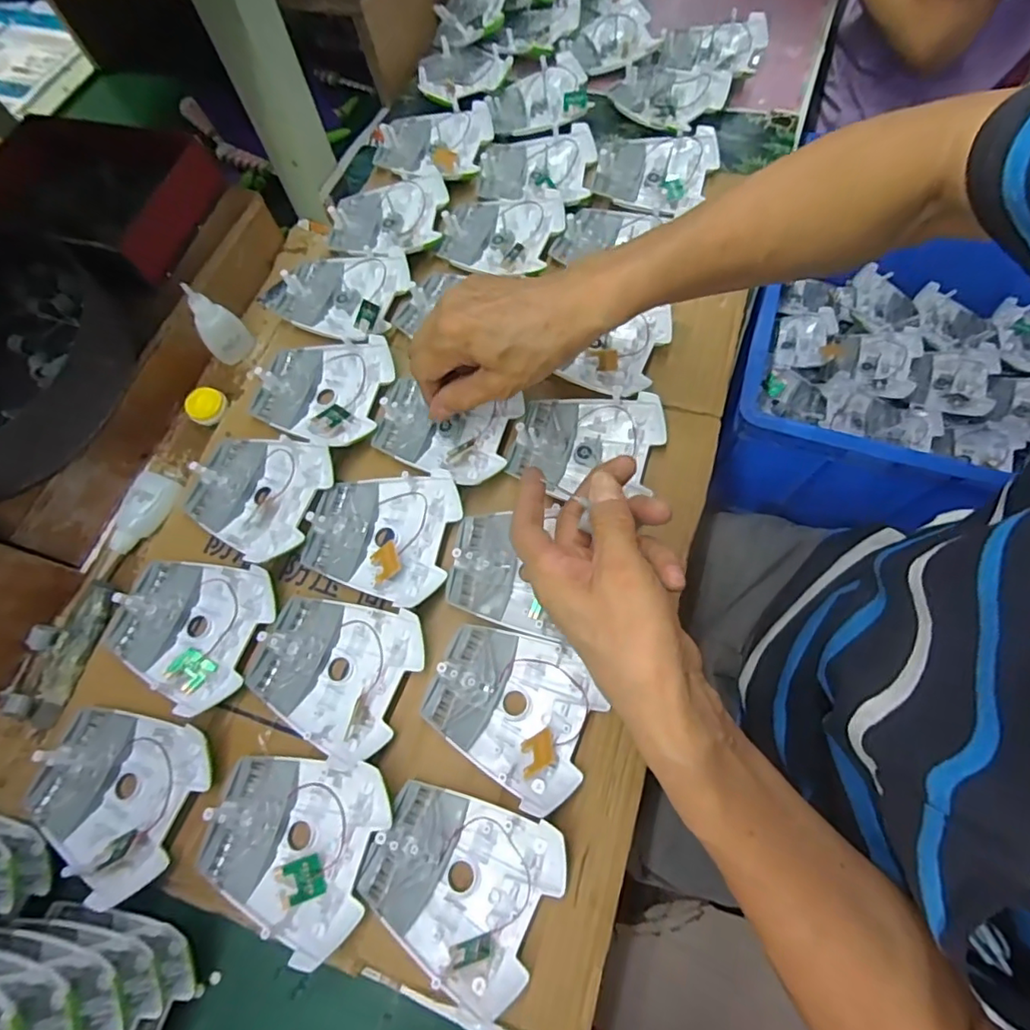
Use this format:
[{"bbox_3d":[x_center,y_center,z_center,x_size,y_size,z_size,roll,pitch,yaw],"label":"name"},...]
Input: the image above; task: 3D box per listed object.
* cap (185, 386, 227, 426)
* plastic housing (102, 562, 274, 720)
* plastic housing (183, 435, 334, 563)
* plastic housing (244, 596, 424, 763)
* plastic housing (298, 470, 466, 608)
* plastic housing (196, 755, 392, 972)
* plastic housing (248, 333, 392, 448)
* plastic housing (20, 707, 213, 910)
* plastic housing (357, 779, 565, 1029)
[{"bbox_3d":[-0.263,-0.093,0.470,0.032,0.008,0.031,-1,69,3],"label":"cap"},{"bbox_3d":[-0.233,0.076,0.391,0.107,0.021,0.097,16,71,9],"label":"plastic housing"},{"bbox_3d":[-0.201,-0.018,0.426,0.108,0.021,0.093,17,71,9],"label":"plastic housing"},{"bbox_3d":[-0.123,0.102,0.374,0.107,0.016,0.093,19,71,10],"label":"plastic housing"},{"bbox_3d":[-0.099,0.011,0.408,0.106,0.017,0.095,10,70,7],"label":"plastic housing"},{"bbox_3d":[-0.136,0.195,0.336,0.105,0.021,0.095,14,70,8],"label":"plastic housing"},{"bbox_3d":[-0.161,-0.103,0.455,0.106,0.020,0.097,9,70,6],"label":"plastic housing"},{"bbox_3d":[-0.258,0.175,0.354,0.108,0.020,0.095,19,71,10],"label":"plastic housing"},{"bbox_3d":[-0.033,0.214,0.325,0.106,0.025,0.095,24,72,12],"label":"plastic housing"}]

